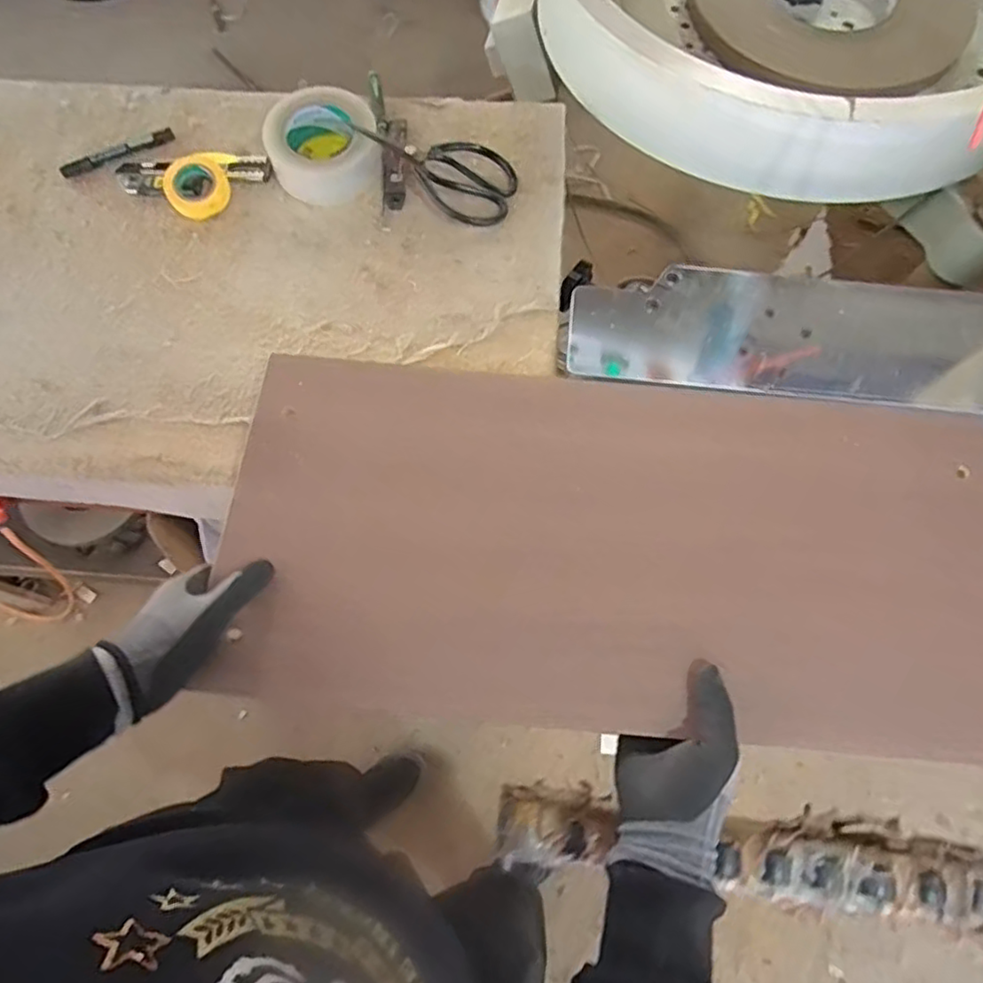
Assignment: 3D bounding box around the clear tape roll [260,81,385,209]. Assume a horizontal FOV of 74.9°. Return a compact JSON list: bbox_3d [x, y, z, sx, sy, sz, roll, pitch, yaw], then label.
[{"bbox_3d":[-0.186,-0.388,0.712,0.119,0.058,0.110,0,71,-1],"label":"clear tape roll"}]

